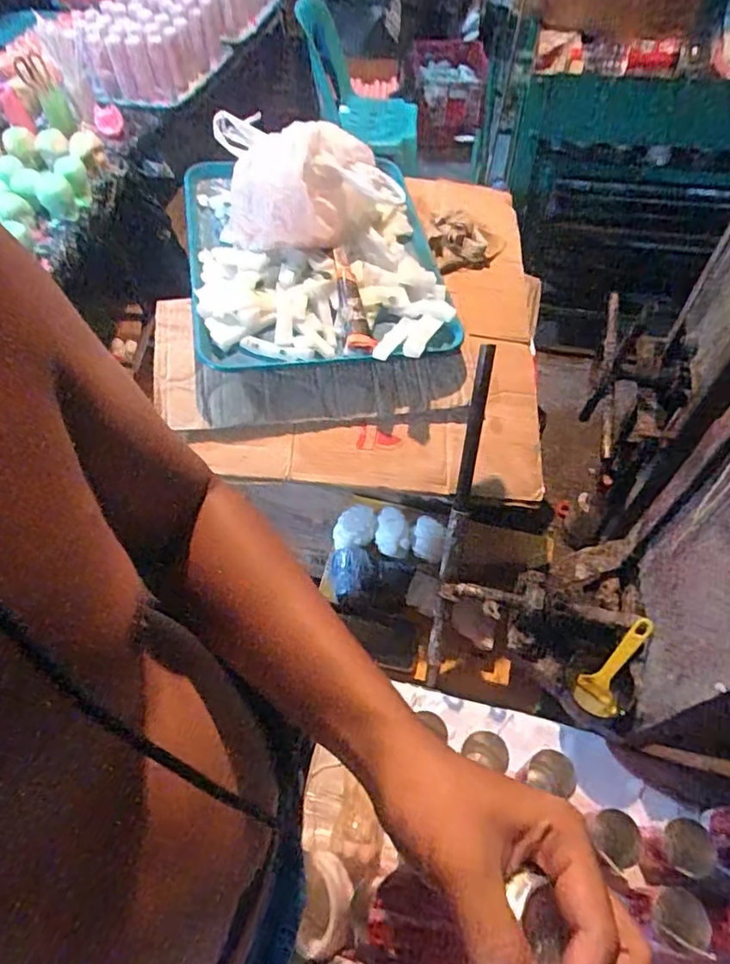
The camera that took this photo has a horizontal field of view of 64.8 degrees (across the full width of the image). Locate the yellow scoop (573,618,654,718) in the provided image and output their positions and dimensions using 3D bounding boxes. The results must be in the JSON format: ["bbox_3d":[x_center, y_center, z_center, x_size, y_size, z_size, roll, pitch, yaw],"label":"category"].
[{"bbox_3d":[0.296,0.216,0.678,0.050,0.020,0.127,32,90,22],"label":"yellow scoop"}]

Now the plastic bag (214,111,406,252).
[{"bbox_3d":[-0.079,-0.410,0.785,0.235,0.112,0.165,-9,56,-3],"label":"plastic bag"}]

